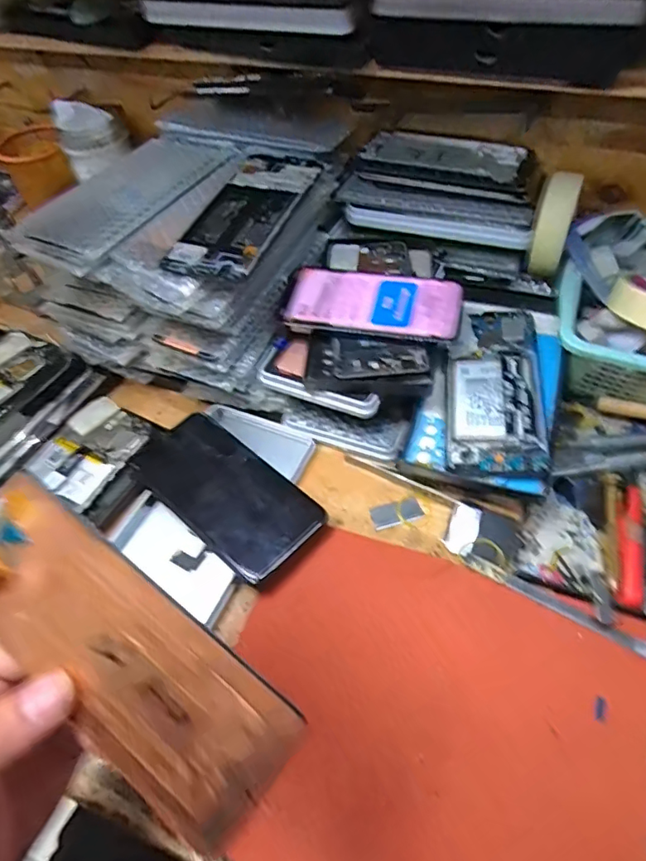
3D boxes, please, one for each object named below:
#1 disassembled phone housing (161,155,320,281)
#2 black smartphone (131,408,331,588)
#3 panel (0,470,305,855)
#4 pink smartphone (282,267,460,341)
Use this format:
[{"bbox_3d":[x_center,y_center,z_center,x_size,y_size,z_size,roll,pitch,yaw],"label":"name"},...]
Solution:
[{"bbox_3d":[-0.058,-0.172,0.421,0.069,0.015,0.147,18,57,18],"label":"disassembled phone housing"},{"bbox_3d":[-0.079,0.045,0.416,0.159,0.011,0.074,33,62,26],"label":"black smartphone"},{"bbox_3d":[-0.083,0.086,0.209,0.152,0.006,0.070,35,100,16],"label":"panel"},{"bbox_3d":[0.041,-0.108,0.446,0.142,0.008,0.070,5,54,10],"label":"pink smartphone"}]

